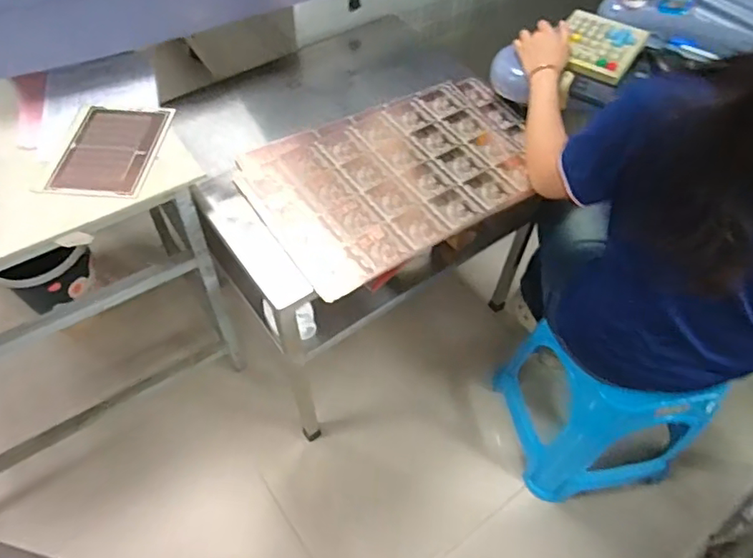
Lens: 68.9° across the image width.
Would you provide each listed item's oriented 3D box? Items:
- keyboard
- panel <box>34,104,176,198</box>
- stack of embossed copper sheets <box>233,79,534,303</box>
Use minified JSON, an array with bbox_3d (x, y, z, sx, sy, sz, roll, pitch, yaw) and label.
[{"bbox_3d":[0.434,-0.460,1.082,0.150,0.029,0.170,29,60,18],"label":"keyboard"},{"bbox_3d":[-0.475,-0.234,0.985,0.165,0.020,0.217,5,56,4],"label":"panel"},{"bbox_3d":[0.051,-0.219,1.065,0.567,0.014,0.371,-29,61,-19],"label":"stack of embossed copper sheets"}]

